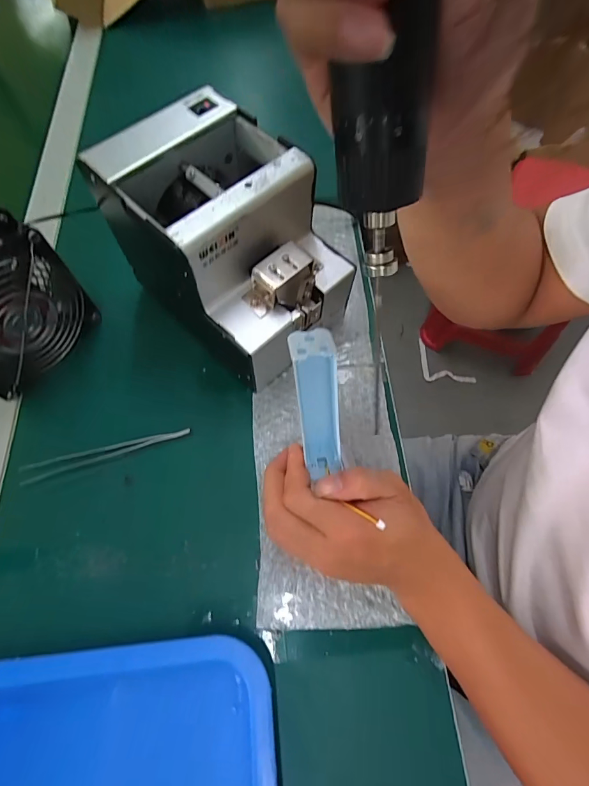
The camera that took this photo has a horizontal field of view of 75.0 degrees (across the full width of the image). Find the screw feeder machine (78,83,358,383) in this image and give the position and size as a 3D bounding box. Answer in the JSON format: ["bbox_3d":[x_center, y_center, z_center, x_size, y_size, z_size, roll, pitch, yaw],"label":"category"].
[{"bbox_3d":[-0.055,-0.125,0.334,0.183,0.147,0.127,41,69,16],"label":"screw feeder machine"}]

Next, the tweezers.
[{"bbox_3d":[-0.162,0.051,0.332,0.141,0.008,0.014,-14,66,-9],"label":"tweezers"}]

